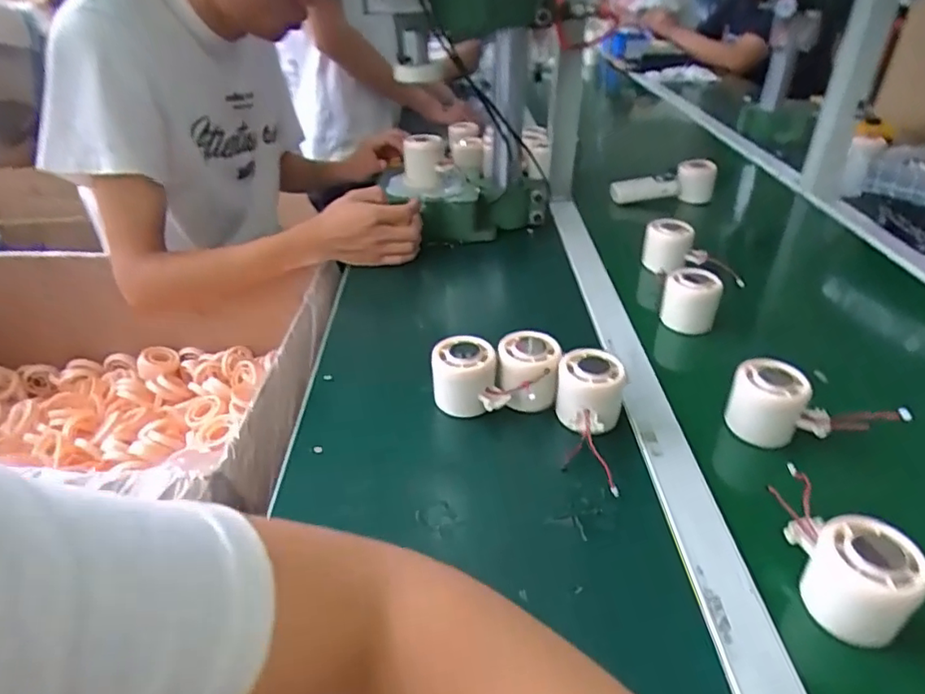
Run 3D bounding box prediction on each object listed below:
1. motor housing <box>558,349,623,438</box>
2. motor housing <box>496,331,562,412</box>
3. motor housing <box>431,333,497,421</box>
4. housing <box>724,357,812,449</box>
[{"bbox_3d":[0.108,0.044,0.509,0.054,0.056,0.067,8,35,13],"label":"motor housing"},{"bbox_3d":[0.059,0.026,0.542,0.055,0.062,0.058,2,34,5],"label":"motor housing"},{"bbox_3d":[0.001,0.028,0.535,0.056,0.054,0.057,-1,34,1],"label":"motor housing"},{"bbox_3d":[0.263,0.049,0.513,0.062,0.060,0.050,17,38,25],"label":"housing"}]

